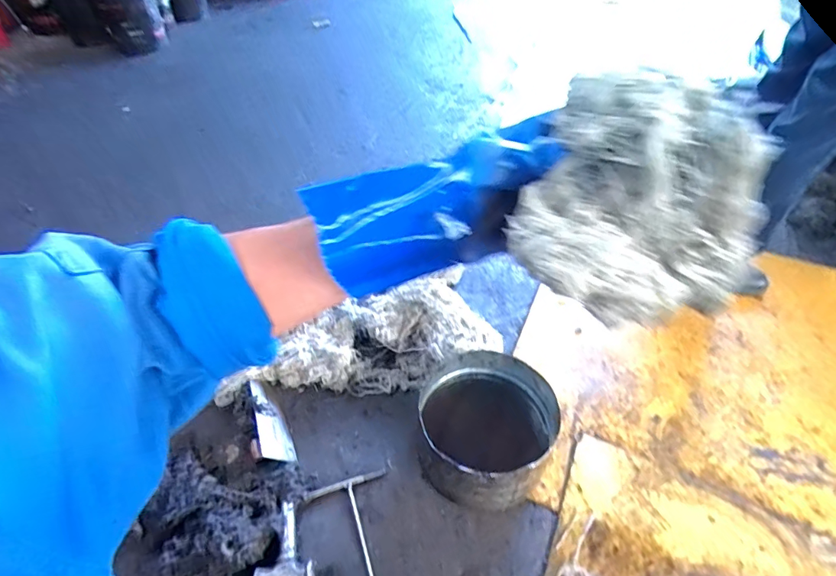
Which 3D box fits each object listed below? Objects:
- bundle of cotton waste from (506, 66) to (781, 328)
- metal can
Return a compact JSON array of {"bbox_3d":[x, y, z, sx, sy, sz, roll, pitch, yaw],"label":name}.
[{"bbox_3d":[0.118,-0.051,0.250,0.138,0.103,0.096,-10,46,-11],"label":"bundle of cotton waste"},{"bbox_3d":[0.130,0.266,0.868,0.255,0.150,0.265,1,45,-1],"label":"metal can"}]

